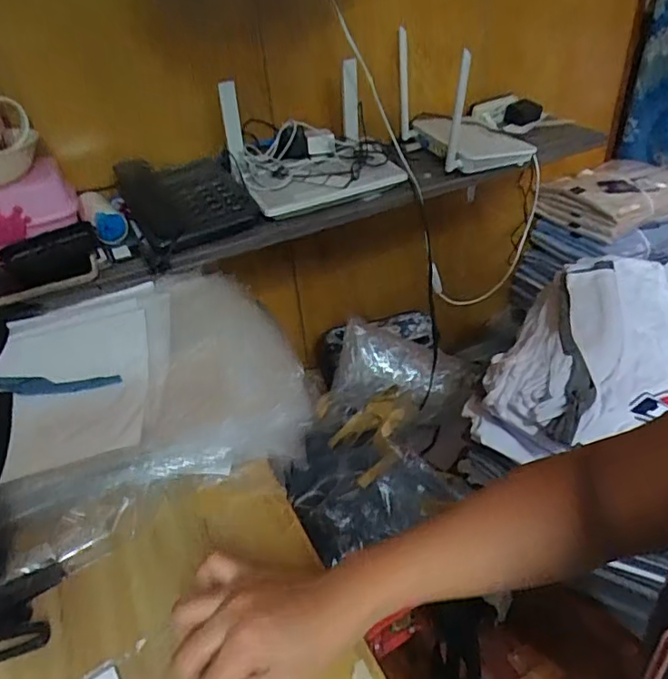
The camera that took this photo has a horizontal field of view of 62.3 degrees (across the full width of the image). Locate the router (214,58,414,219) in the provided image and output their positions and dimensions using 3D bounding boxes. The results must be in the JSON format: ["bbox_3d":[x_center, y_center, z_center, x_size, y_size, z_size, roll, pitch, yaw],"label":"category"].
[{"bbox_3d":[-0.026,-0.283,0.811,0.237,0.146,0.154,-20,39,-17],"label":"router"}]

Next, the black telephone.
[{"bbox_3d":[-0.207,-0.202,0.774,0.150,0.073,0.171,-23,40,-21],"label":"black telephone"}]

